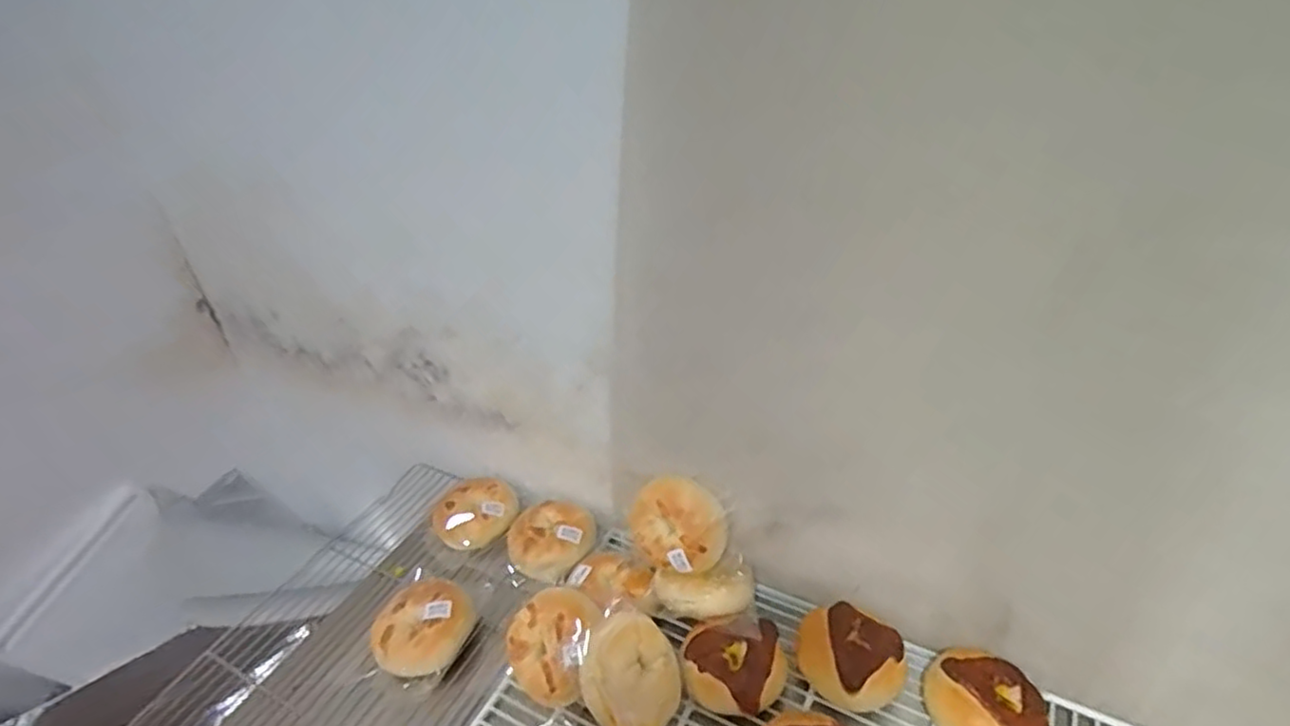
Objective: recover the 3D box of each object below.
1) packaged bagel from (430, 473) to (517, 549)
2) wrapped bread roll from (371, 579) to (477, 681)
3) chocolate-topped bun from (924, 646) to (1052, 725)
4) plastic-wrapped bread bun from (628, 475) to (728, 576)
[{"bbox_3d":[-0.235,0.200,0.906,0.115,0.041,0.101,-21,39,-21],"label":"packaged bagel"},{"bbox_3d":[-0.256,0.306,0.758,0.103,0.055,0.111,-3,36,2],"label":"wrapped bread roll"},{"bbox_3d":[0.341,0.346,0.658,0.109,0.066,0.100,13,39,22],"label":"chocolate-topped bun"},{"bbox_3d":[0.037,0.184,0.766,0.118,0.110,0.043,6,4,29],"label":"plastic-wrapped bread bun"}]

